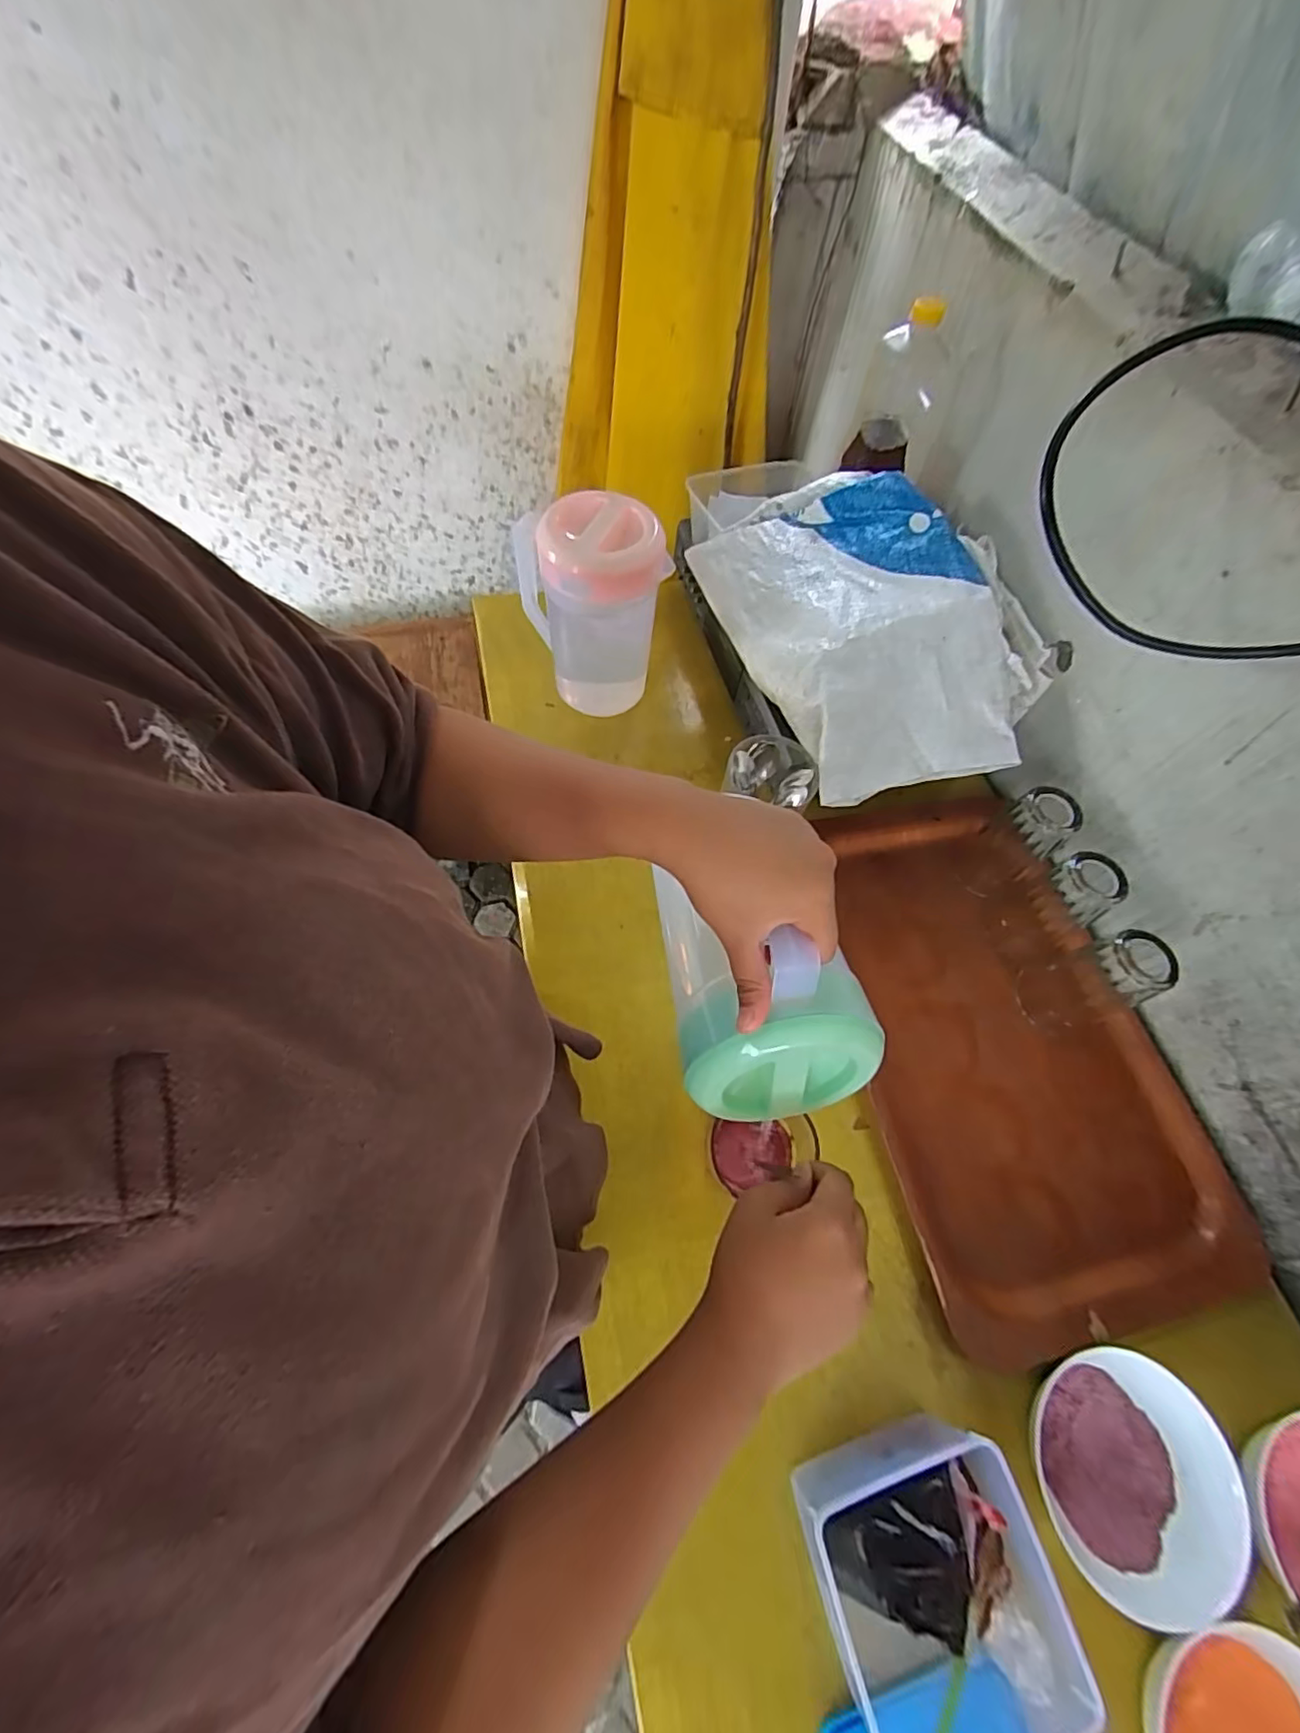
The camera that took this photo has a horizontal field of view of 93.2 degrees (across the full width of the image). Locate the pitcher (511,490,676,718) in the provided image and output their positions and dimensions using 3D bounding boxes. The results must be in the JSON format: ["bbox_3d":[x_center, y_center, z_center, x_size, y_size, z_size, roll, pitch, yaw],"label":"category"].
[{"bbox_3d":[-0.066,-0.284,0.708,0.146,0.237,0.130,-8,63,-7],"label":"pitcher"}]

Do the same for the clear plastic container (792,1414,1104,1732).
[{"bbox_3d":[0.182,0.468,0.400,0.136,0.080,0.146,-14,64,-10],"label":"clear plastic container"}]

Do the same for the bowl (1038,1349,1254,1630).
[{"bbox_3d":[0.343,0.431,0.435,0.110,0.055,0.136,1,62,-2],"label":"bowl"}]

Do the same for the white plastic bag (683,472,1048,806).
[{"bbox_3d":[0.250,-0.267,0.661,0.298,0.117,0.360,-19,64,-12],"label":"white plastic bag"}]

